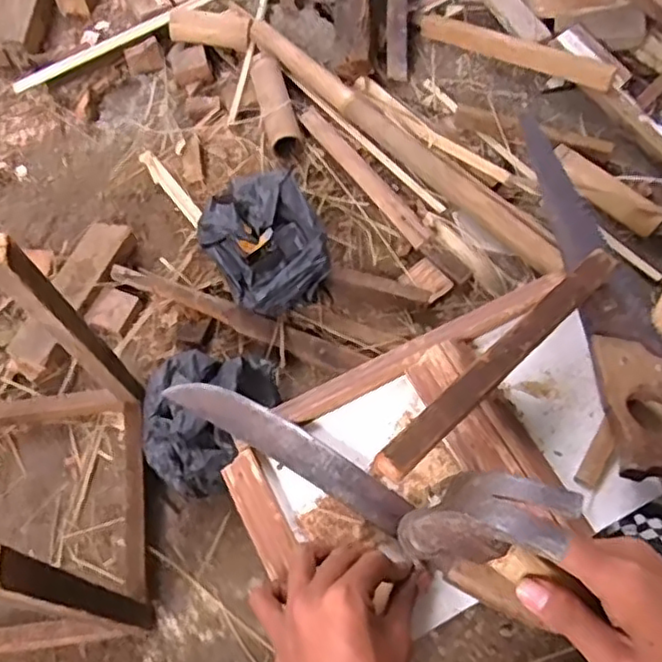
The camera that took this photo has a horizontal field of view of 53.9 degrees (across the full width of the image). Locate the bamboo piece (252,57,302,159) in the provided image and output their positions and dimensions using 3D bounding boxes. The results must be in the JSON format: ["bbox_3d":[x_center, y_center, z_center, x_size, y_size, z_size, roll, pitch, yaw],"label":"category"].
[{"bbox_3d":[-0.089,-0.367,1.045,0.053,0.043,0.190,-13,65,-5],"label":"bamboo piece"}]

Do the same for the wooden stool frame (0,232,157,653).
[{"bbox_3d":[-0.368,0.143,0.642,0.288,0.351,0.307,-9,64,-3],"label":"wooden stool frame"}]

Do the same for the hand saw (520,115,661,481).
[{"bbox_3d":[0.250,-0.036,0.553,0.093,0.054,0.367,-4,64,-1],"label":"hand saw"}]

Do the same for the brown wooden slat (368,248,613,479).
[{"bbox_3d":[0.128,0.020,0.486,0.252,0.020,0.023,-41,70,-17],"label":"brown wooden slat"}]

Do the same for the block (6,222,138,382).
[{"bbox_3d":[-0.369,-0.051,0.925,0.070,0.038,0.251,24,67,12],"label":"block"}]

